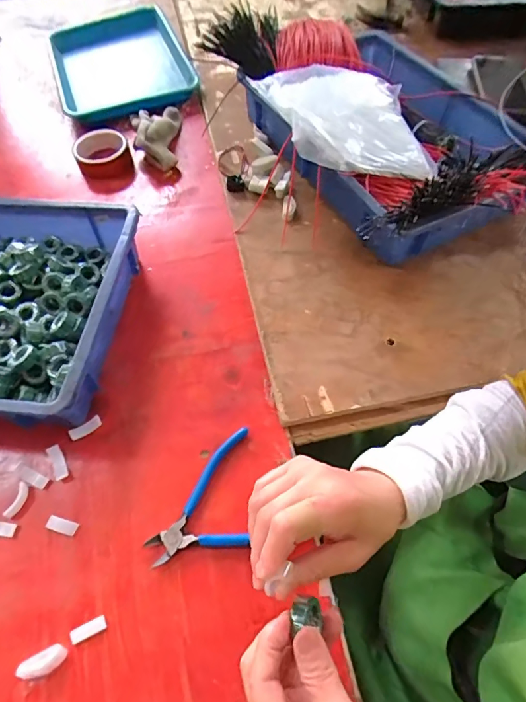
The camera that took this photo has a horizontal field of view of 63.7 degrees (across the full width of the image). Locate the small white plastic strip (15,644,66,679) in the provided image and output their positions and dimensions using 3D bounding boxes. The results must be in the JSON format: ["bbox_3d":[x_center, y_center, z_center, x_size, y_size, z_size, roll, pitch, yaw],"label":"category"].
[{"bbox_3d":[-0.187,0.264,0.358,0.037,0.009,0.018,-23,61,-11],"label":"small white plastic strip"}]

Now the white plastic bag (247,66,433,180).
[{"bbox_3d":[0.115,-0.323,0.588,0.221,0.071,0.200,-11,60,-4],"label":"white plastic bag"}]

